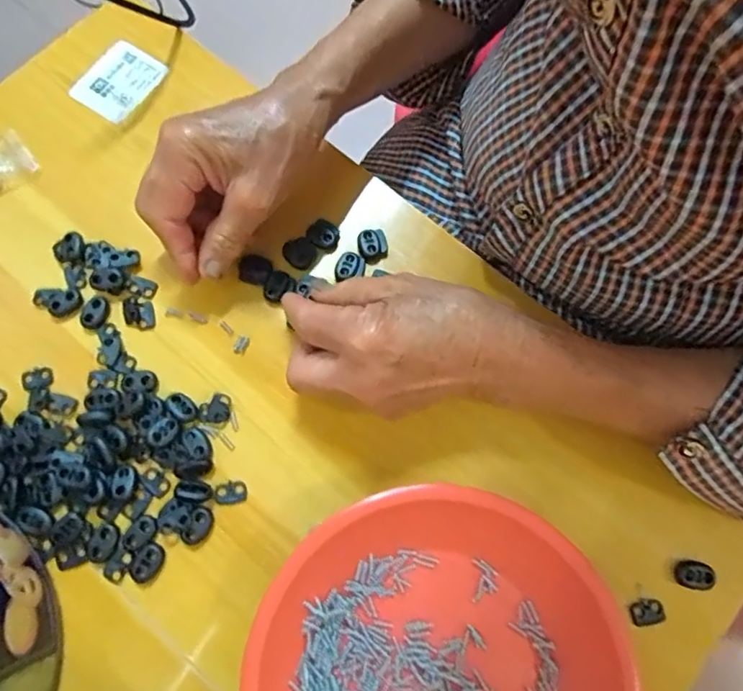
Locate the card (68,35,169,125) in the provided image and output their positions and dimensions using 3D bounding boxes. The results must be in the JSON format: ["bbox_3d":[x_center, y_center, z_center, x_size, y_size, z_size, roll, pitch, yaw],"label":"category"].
[{"bbox_3d":[-0.187,-0.198,0.415,0.047,0.006,0.061,33,77,3],"label":"card"}]

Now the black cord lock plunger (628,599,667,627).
[{"bbox_3d":[0.153,0.149,0.309,0.019,0.004,0.012,-14,74,-5],"label":"black cord lock plunger"}]

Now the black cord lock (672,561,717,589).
[{"bbox_3d":[0.181,0.129,0.312,0.022,0.005,0.014,4,73,1],"label":"black cord lock"}]

